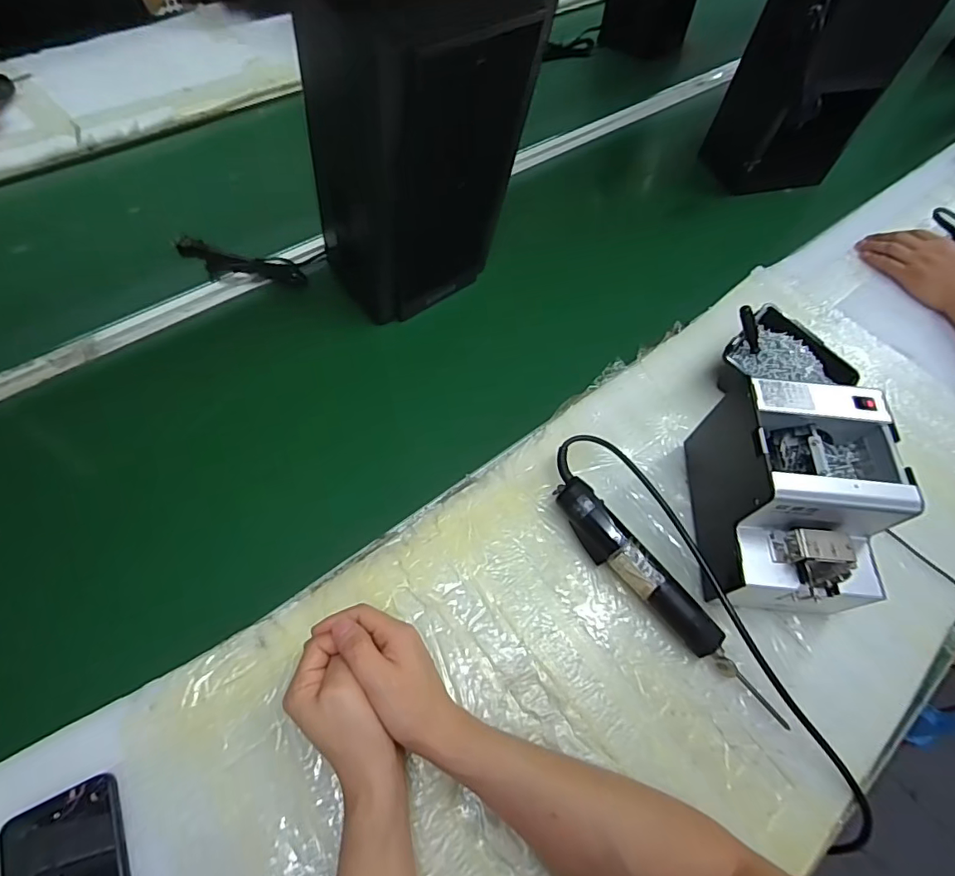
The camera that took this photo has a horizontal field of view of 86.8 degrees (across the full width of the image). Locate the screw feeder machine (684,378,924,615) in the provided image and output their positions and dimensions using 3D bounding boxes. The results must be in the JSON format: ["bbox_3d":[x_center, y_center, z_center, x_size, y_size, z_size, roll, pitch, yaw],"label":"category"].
[{"bbox_3d":[0.296,0.059,0.481,0.131,0.146,0.175,9,60,3],"label":"screw feeder machine"}]

